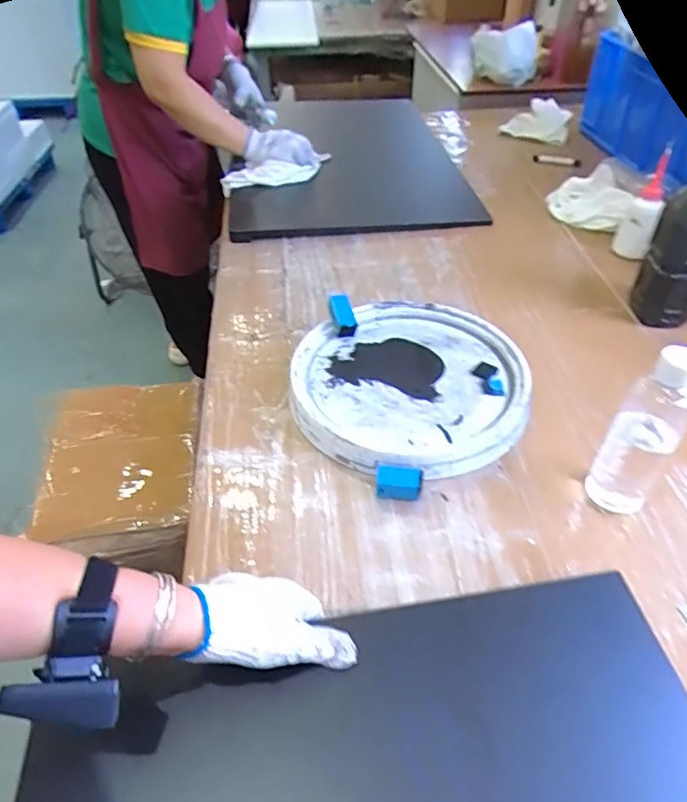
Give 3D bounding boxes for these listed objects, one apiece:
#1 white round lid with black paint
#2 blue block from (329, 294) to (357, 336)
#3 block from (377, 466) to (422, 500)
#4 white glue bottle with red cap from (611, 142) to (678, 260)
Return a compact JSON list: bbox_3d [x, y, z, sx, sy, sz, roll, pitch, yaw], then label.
[{"bbox_3d":[0.081,-0.027,0.698,0.281,0.033,0.290,-1,44,1],"label":"white round lid with black paint"},{"bbox_3d":[0.001,-0.118,0.748,0.028,0.017,0.058,-16,86,-14],"label":"blue block"},{"bbox_3d":[0.059,0.087,0.585,0.048,0.023,0.027,2,44,4],"label":"block"},{"bbox_3d":[0.499,-0.321,0.901,0.051,0.169,0.062,1,44,3],"label":"white glue bottle with red cap"}]

